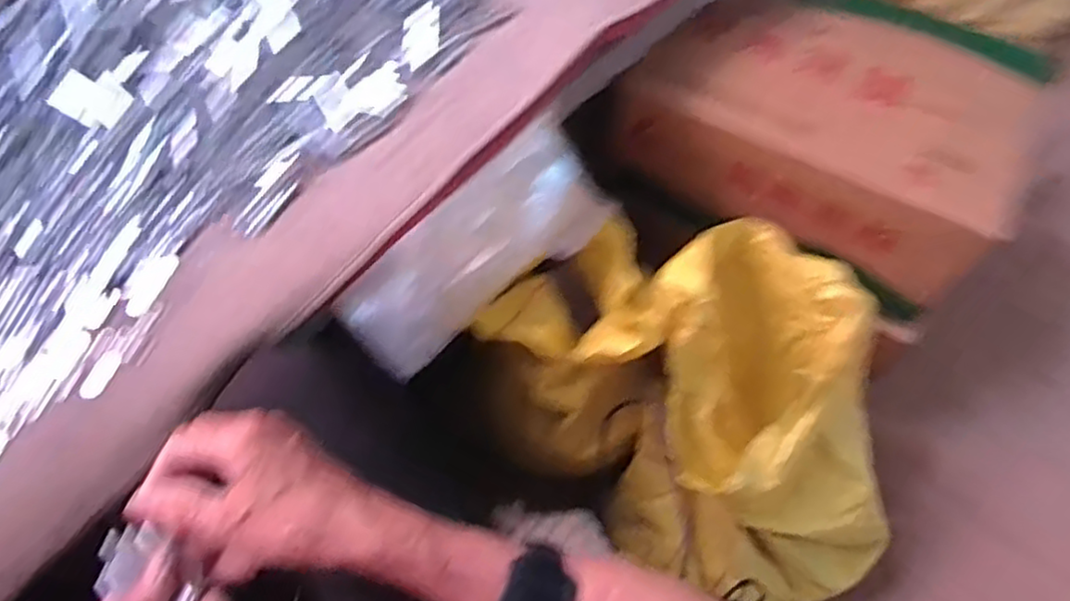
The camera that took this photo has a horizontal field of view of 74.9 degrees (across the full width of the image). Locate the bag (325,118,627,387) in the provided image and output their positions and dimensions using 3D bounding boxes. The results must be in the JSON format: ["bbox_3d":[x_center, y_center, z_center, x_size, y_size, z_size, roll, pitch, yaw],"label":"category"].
[{"bbox_3d":[-0.043,-0.042,0.615,0.259,0.119,0.035,-44,40,-17],"label":"bag"}]

